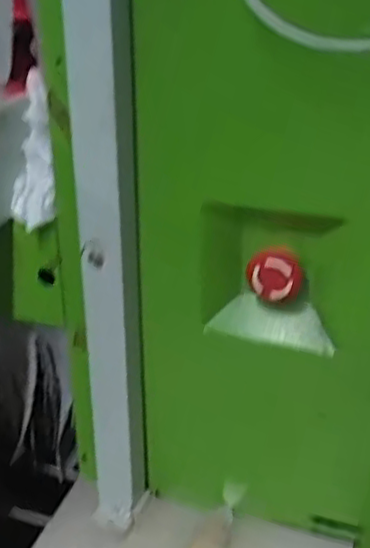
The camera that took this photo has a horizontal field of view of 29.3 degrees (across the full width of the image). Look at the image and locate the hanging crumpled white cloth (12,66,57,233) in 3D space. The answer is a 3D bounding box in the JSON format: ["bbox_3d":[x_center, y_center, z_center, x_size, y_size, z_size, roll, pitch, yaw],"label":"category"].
[{"bbox_3d":[-0.109,-0.092,0.513,0.035,0.114,0.027,3,3,7],"label":"hanging crumpled white cloth"}]

